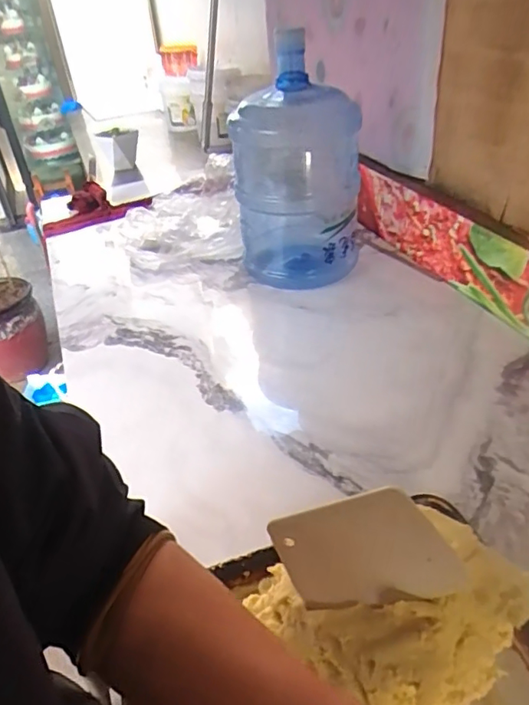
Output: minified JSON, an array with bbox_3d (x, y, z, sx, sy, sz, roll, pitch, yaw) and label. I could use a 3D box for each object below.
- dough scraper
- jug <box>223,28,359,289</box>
[{"bbox_3d":[0.066,0.141,0.380,0.124,0.090,0.004,-20,17,26],"label":"dough scraper"},{"bbox_3d":[0.065,-0.383,1.131,0.249,0.476,0.253,-3,35,4],"label":"jug"}]

